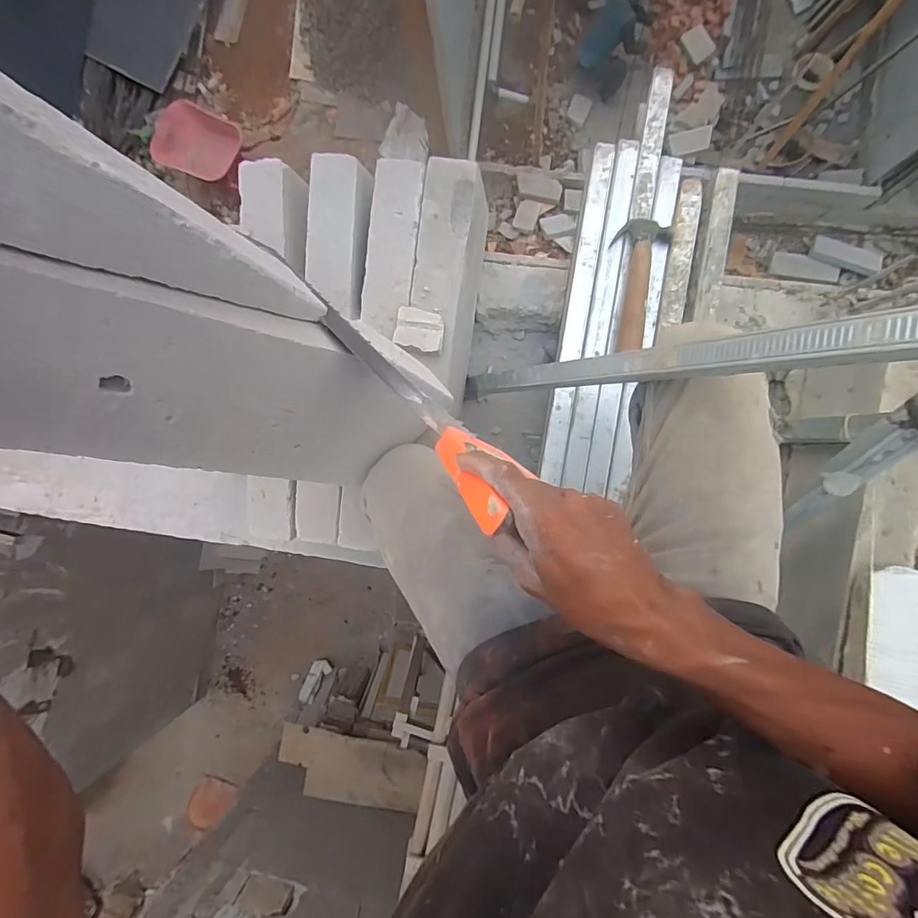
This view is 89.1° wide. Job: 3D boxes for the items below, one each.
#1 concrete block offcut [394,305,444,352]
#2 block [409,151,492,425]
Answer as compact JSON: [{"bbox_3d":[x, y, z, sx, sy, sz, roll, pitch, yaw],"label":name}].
[{"bbox_3d":[-0.060,-0.195,0.700,0.076,0.016,0.059,15,90,6],"label":"concrete block offcut"},{"bbox_3d":[-0.020,-0.266,0.777,0.085,0.207,0.334,9,89,6],"label":"block"}]

